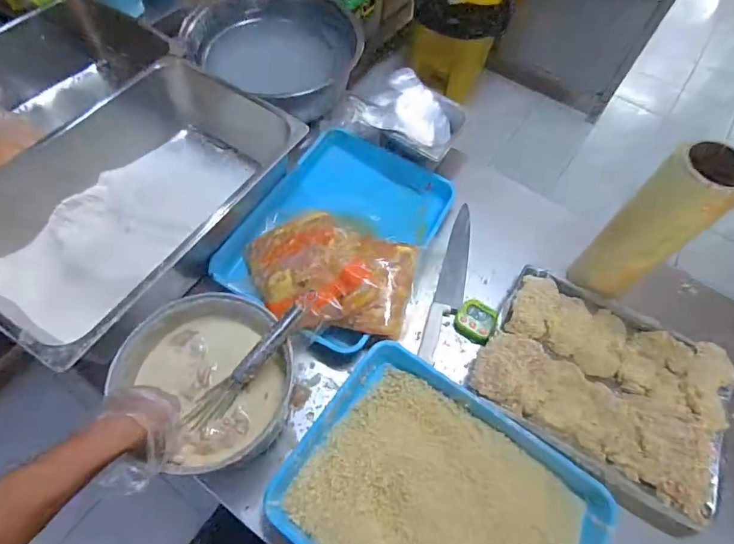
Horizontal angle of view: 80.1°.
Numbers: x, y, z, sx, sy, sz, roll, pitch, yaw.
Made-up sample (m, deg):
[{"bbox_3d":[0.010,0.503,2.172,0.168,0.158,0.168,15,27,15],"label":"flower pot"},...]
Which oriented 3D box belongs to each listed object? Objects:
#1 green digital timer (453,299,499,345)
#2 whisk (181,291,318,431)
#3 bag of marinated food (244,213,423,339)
[{"bbox_3d":[0.191,0.085,0.770,0.066,0.023,0.069,25,63,10],"label":"green digital timer"},{"bbox_3d":[-0.159,0.125,0.608,0.036,0.045,0.232,43,92,18],"label":"whisk"},{"bbox_3d":[-0.069,-0.005,0.753,0.301,0.051,0.208,18,62,6],"label":"bag of marinated food"}]

